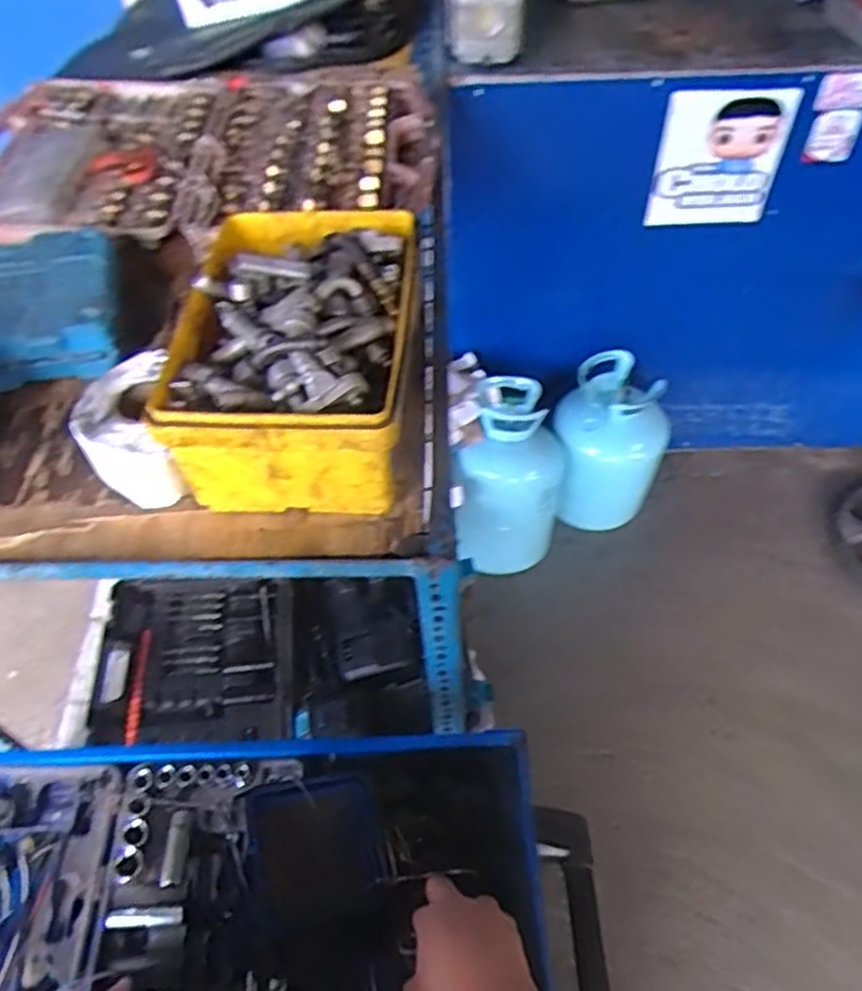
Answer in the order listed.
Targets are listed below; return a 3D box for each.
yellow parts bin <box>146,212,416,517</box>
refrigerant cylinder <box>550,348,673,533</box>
[{"bbox_3d":[-0.114,-0.126,0.673,0.188,0.142,0.286,1,52,4],"label":"yellow parts bin"},{"bbox_3d":[0.382,-0.093,1.609,0.229,0.348,0.221,17,54,16],"label":"refrigerant cylinder"}]

